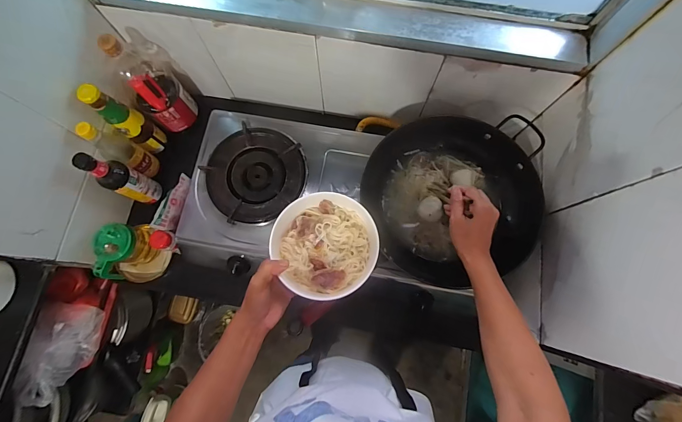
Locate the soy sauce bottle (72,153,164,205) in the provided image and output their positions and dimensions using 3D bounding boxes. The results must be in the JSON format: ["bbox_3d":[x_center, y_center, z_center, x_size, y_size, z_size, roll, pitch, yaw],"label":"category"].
[{"bbox_3d":[-0.493,-0.070,0.741,0.051,0.225,0.061,24,78,6],"label":"soy sauce bottle"}]

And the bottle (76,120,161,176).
[{"bbox_3d":[-0.504,-0.138,0.750,0.060,0.215,0.059,29,79,7],"label":"bottle"}]

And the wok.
[{"bbox_3d":[0.220,-0.024,0.673,0.339,0.093,0.334,0,77,0],"label":"wok"}]

